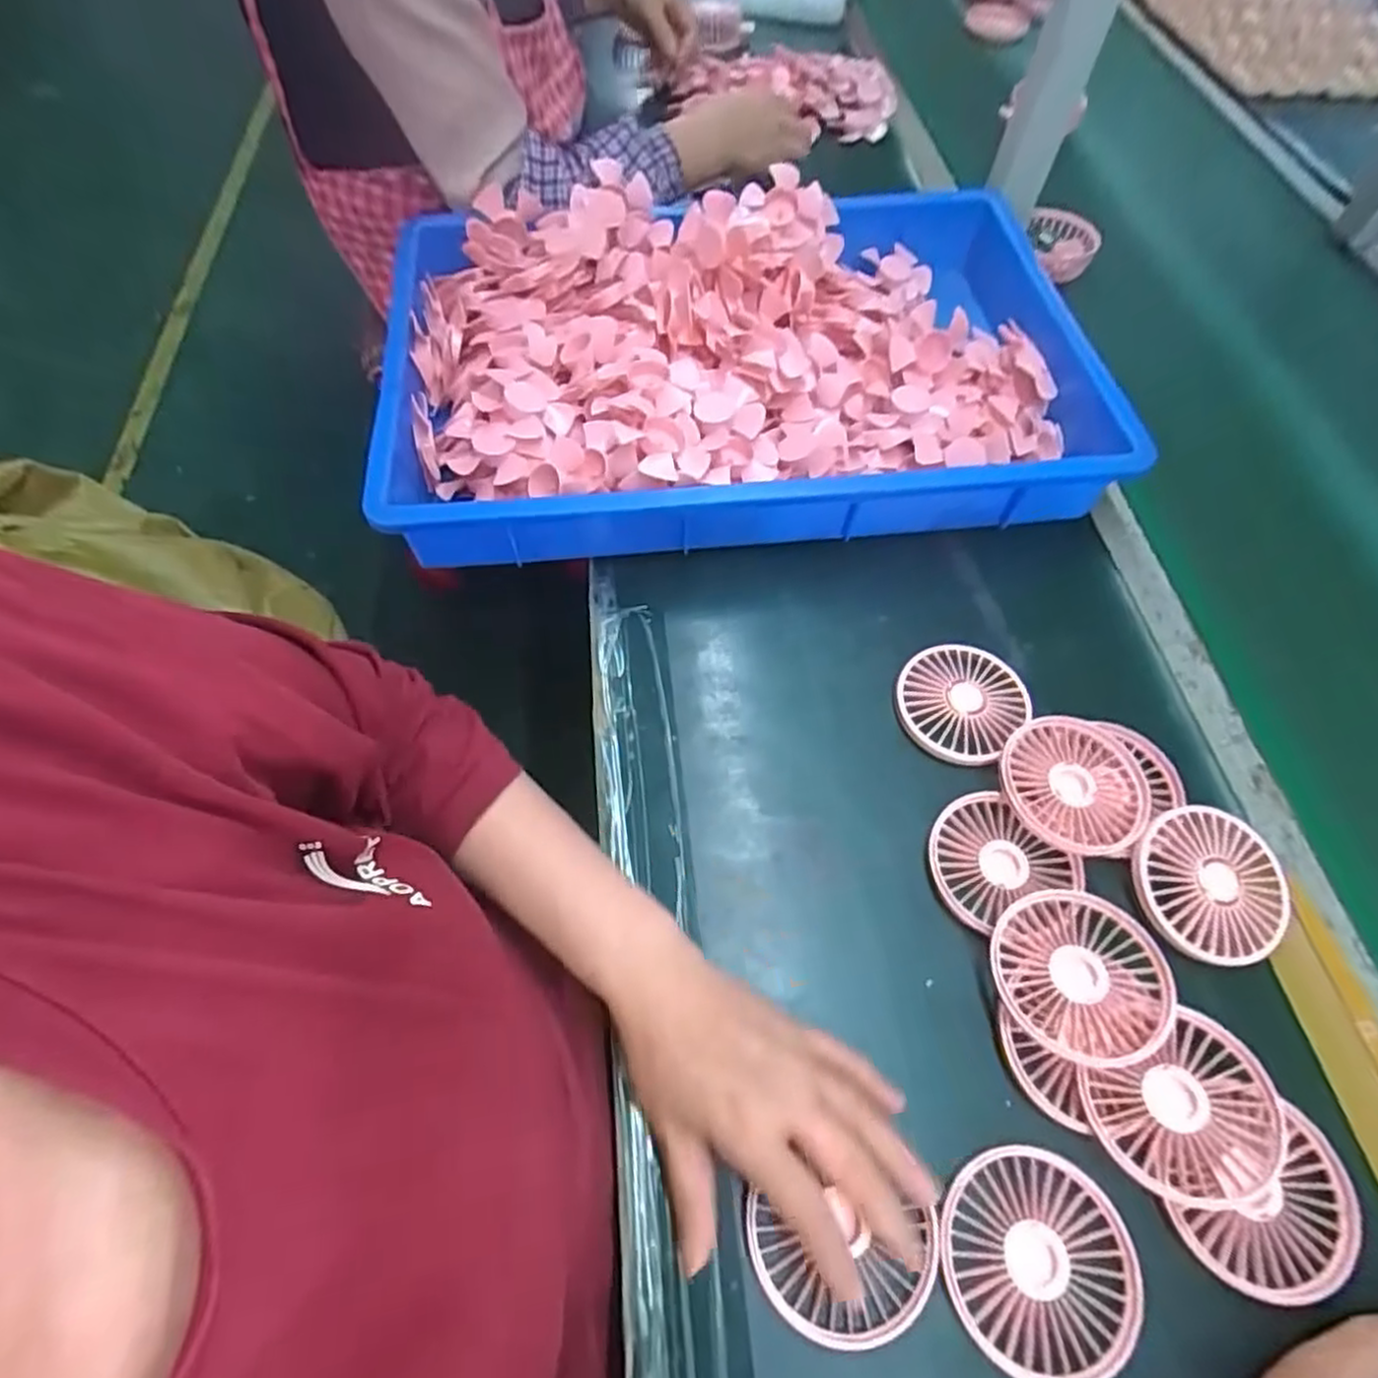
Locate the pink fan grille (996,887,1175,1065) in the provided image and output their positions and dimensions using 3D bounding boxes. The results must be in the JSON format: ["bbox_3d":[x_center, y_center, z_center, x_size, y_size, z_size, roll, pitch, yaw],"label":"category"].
[{"bbox_3d":[0.212,0.154,0.388,0.086,0.016,0.086,-8,59,1],"label":"pink fan grille"}]

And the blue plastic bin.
[{"bbox_3d":[0.044,-0.284,0.607,0.570,0.085,0.386,-4,61,-5],"label":"blue plastic bin"}]

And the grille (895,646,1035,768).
[{"bbox_3d":[0.186,0.008,0.492,0.080,0.015,0.087,1,60,-2],"label":"grille"}]

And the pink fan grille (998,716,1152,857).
[{"bbox_3d":[0.245,0.057,0.453,0.087,0.013,0.094,1,60,-2],"label":"pink fan grille"}]

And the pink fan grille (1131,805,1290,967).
[{"bbox_3d":[0.308,0.113,0.419,0.084,0.011,0.085,1,60,-2],"label":"pink fan grille"}]

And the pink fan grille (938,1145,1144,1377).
[{"bbox_3d":[0.166,0.272,0.342,0.087,0.011,0.088,1,60,-2],"label":"pink fan grille"}]

